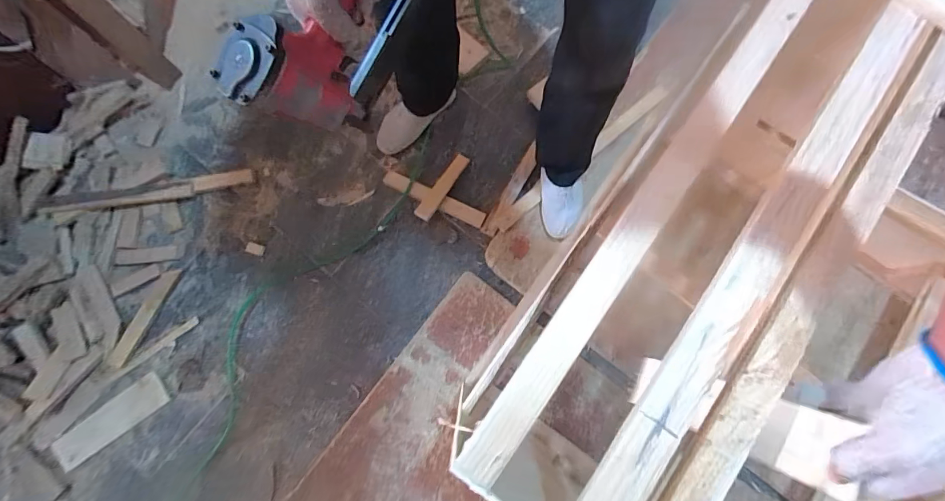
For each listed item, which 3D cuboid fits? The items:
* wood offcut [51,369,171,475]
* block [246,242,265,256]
[{"bbox_3d":[-0.832,0.390,0.946,0.273,0.017,0.080,-35,81,-7],"label":"wood offcut"},{"bbox_3d":[-0.532,-0.004,1.010,0.042,0.008,0.026,15,79,2],"label":"block"}]

